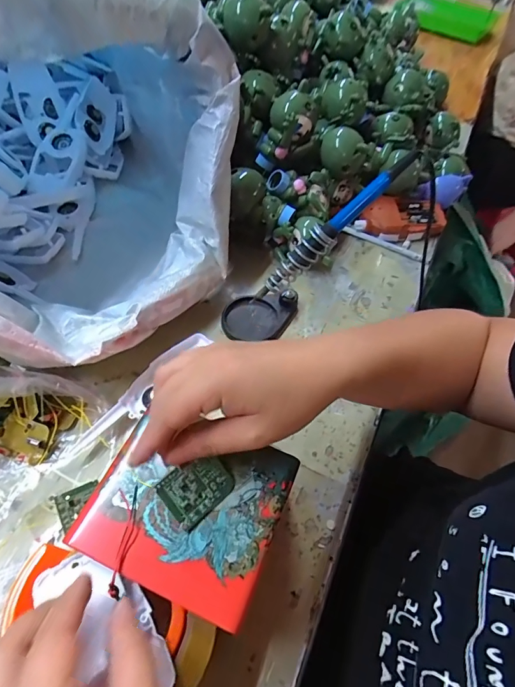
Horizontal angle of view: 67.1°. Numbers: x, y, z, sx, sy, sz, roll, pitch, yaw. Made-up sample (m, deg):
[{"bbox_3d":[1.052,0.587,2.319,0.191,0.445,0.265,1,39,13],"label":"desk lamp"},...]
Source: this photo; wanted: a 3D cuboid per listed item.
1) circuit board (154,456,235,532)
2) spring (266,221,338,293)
[{"bbox_3d":[-0.038,0.091,0.247,0.041,0.004,0.036,-38,90,-27],"label":"circuit board"},{"bbox_3d":[0.043,-0.084,0.399,0.027,0.085,0.020,16,48,-35],"label":"spring"}]

